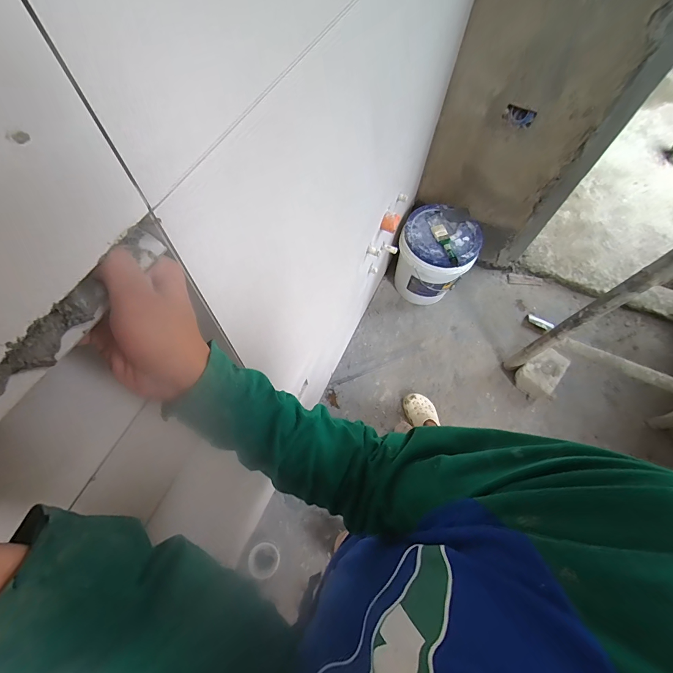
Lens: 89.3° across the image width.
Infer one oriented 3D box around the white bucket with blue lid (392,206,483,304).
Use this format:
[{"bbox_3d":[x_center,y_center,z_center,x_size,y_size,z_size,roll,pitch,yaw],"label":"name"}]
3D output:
[{"bbox_3d":[0.437,-0.358,1.570,0.314,0.401,0.315,1,65,-2],"label":"white bucket with blue lid"}]

